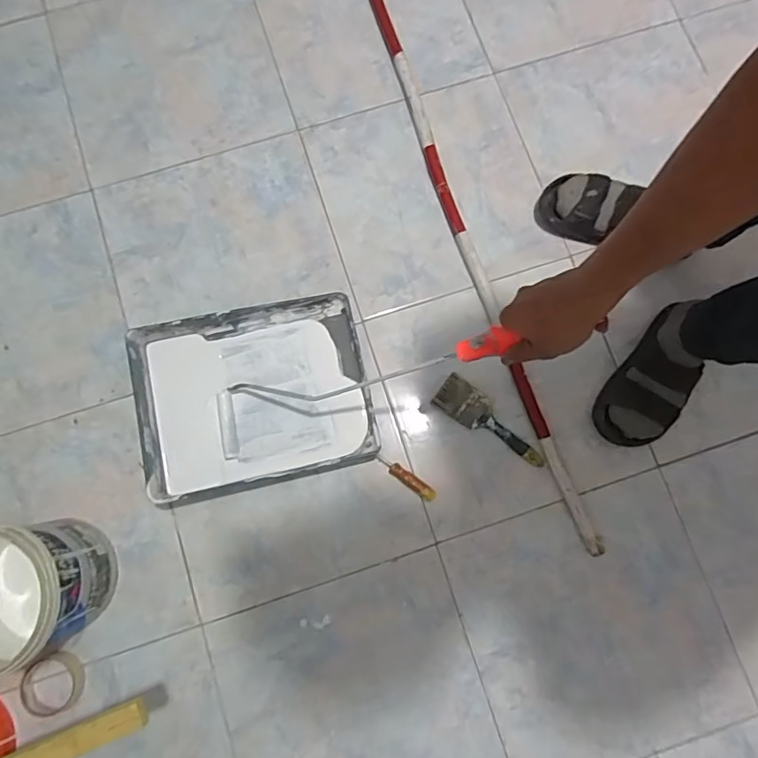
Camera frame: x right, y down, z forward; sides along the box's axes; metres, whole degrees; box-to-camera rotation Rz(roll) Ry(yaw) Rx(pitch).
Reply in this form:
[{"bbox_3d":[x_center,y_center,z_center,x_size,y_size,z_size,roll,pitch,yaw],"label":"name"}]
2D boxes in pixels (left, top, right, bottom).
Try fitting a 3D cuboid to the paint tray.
[{"bbox_3d":[-0.199,0.029,0.845,0.357,0.065,0.283,-13,80,-3],"label":"paint tray"}]

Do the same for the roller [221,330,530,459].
[{"bbox_3d":[-0.037,0.019,0.724,0.503,0.069,0.104,-15,78,34],"label":"roller"}]

